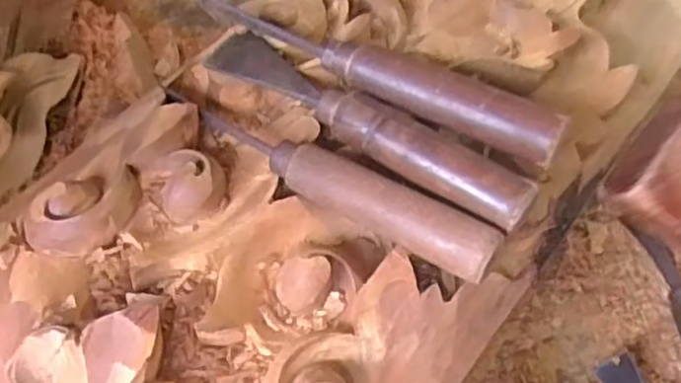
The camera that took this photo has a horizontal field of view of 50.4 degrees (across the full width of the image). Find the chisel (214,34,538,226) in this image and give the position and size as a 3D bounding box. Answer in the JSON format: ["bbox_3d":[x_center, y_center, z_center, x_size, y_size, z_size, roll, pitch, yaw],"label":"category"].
[{"bbox_3d":[0.009,-0.035,0.382,0.193,0.040,0.029,35,61,17],"label":"chisel"}]

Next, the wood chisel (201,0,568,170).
[{"bbox_3d":[0.017,-0.065,0.402,0.214,0.049,0.023,29,59,13],"label":"wood chisel"}]

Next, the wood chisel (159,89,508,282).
[{"bbox_3d":[-0.012,-0.010,0.367,0.191,0.034,0.031,29,59,13],"label":"wood chisel"}]

